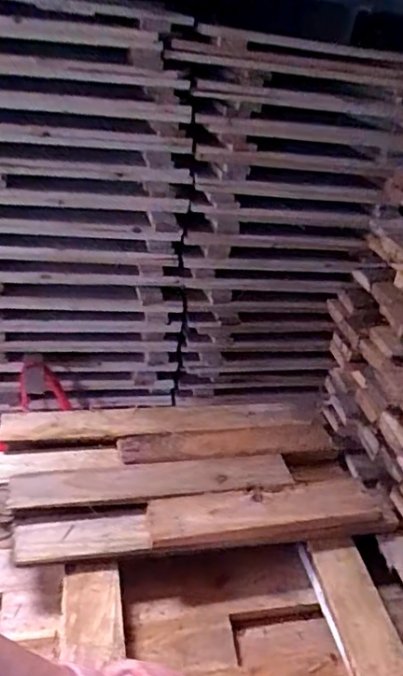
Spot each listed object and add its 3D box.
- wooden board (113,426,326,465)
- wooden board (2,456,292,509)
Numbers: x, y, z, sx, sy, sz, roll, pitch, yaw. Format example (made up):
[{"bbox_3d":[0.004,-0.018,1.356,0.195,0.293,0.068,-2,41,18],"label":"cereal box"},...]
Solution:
[{"bbox_3d":[0.044,0.158,0.796,0.320,0.021,0.062,-1,32,-15],"label":"wooden board"},{"bbox_3d":[-0.059,0.190,0.720,0.369,0.014,0.067,-1,32,-14],"label":"wooden board"}]

